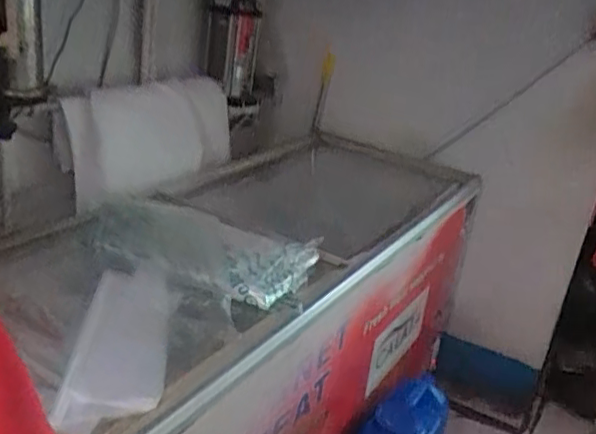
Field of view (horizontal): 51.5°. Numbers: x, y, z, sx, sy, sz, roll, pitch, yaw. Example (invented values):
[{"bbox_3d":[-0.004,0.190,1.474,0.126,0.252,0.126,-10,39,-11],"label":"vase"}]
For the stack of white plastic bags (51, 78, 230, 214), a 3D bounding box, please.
[{"bbox_3d":[-0.436,-0.239,1.816,0.221,0.259,0.546,21,26,31],"label":"stack of white plastic bags"}]

